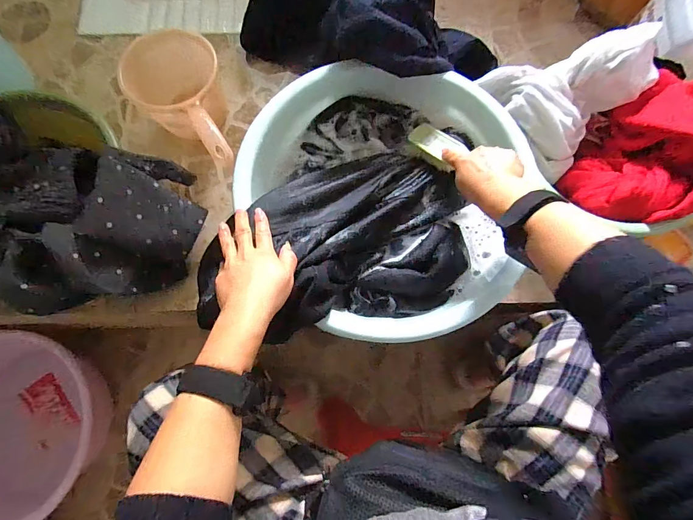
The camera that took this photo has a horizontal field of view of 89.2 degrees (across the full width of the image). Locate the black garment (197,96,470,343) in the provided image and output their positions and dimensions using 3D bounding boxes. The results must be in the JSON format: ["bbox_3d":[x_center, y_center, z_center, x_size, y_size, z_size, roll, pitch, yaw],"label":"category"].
[{"bbox_3d":[-0.004,-0.080,0.485,0.337,0.095,0.345,-1,78,-2],"label":"black garment"}]

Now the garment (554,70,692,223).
[{"bbox_3d":[0.459,-0.156,0.530,0.232,0.120,0.189,-36,81,-8],"label":"garment"}]

